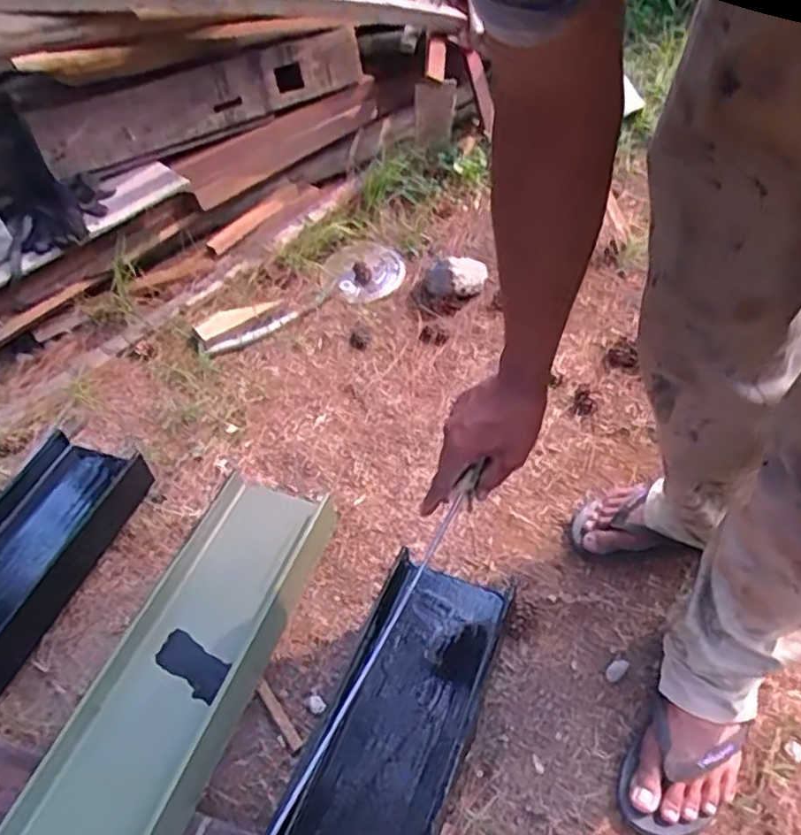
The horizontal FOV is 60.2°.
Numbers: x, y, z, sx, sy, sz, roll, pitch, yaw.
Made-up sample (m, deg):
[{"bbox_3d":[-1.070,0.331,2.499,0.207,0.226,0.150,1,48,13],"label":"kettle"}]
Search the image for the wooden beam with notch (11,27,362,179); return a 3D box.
[{"bbox_3d":[-0.407,-0.690,1.473,0.733,0.137,0.096,-34,54,-21],"label":"wooden beam with notch"}]

